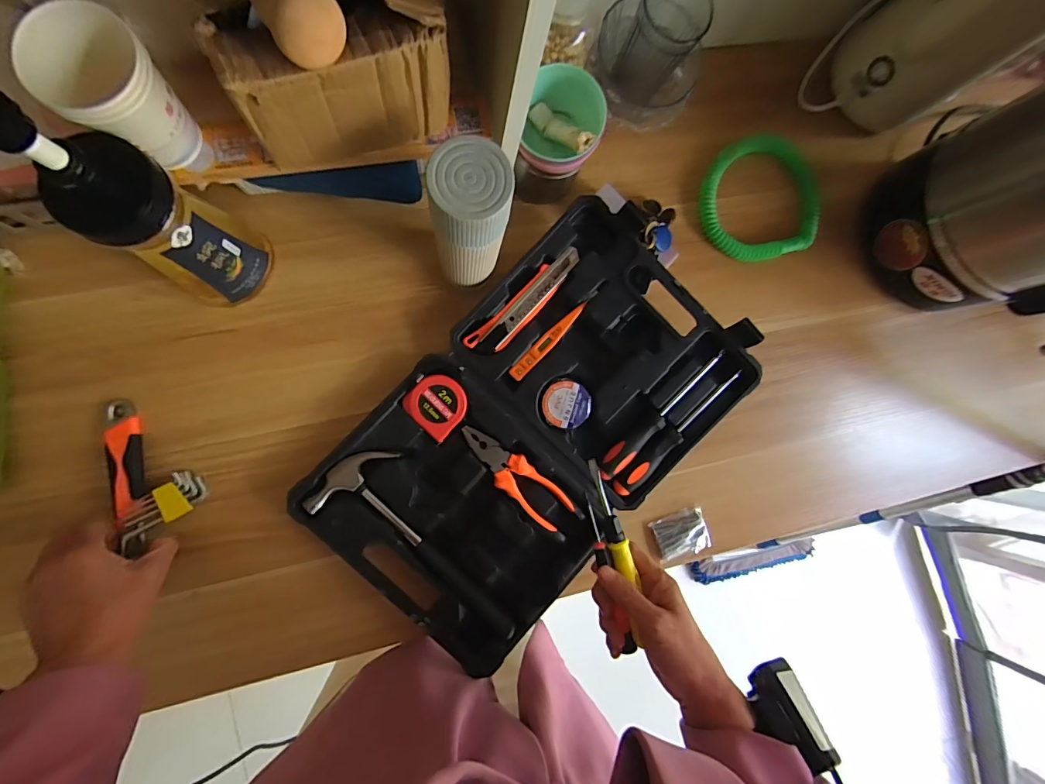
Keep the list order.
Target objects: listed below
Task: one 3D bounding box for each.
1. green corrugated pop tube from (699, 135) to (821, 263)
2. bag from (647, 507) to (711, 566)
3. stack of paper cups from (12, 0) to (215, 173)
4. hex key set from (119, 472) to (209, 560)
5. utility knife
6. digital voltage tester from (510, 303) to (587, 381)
[{"bbox_3d":[0.284,-0.233,0.540,0.145,0.030,0.146,-18,89,-10],"label":"green corrugated pop tube"},{"bbox_3d":[0.188,0.168,0.523,0.064,0.010,0.051,-16,93,-7],"label":"bag"},{"bbox_3d":[-0.271,-0.197,0.305,0.068,0.087,0.064,-40,94,-8],"label":"stack of paper cups"},{"bbox_3d":[-0.350,0.113,0.429,0.036,0.015,0.080,45,67,-3],"label":"hex key set"},{"bbox_3d":[0.004,-0.093,0.467,0.148,0.016,0.032,-44,93,-9],"label":"utility knife"},{"bbox_3d":[0.028,-0.054,0.471,0.016,0.014,0.105,45,81,-3],"label":"digital voltage tester"}]

